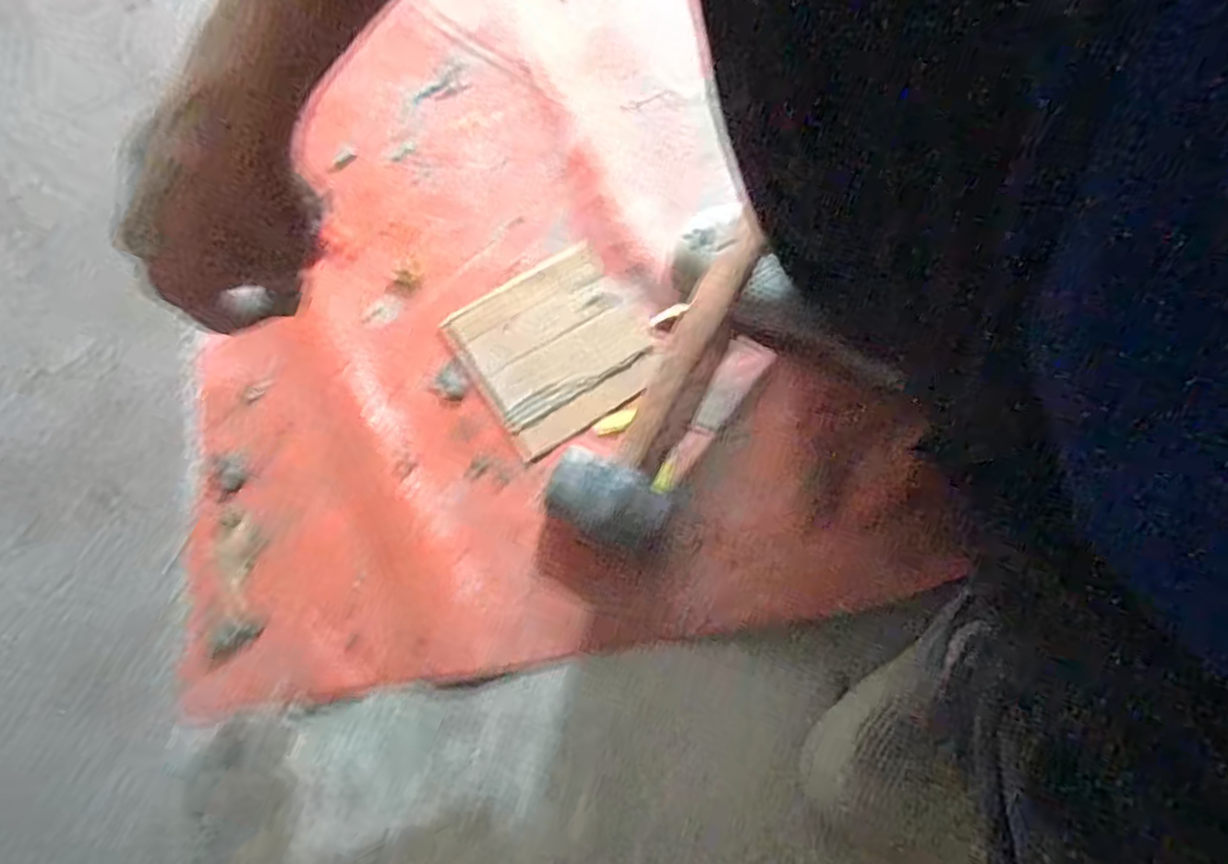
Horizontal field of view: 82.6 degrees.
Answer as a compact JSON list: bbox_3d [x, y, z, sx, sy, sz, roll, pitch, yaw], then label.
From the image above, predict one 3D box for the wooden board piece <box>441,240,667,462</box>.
[{"bbox_3d":[-0.050,-0.081,0.637,0.160,0.004,0.153,-33,78,-9],"label":"wooden board piece"}]

